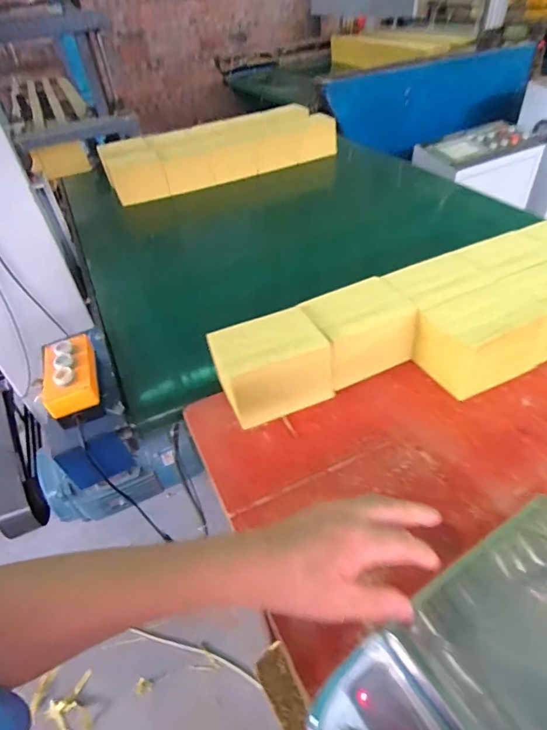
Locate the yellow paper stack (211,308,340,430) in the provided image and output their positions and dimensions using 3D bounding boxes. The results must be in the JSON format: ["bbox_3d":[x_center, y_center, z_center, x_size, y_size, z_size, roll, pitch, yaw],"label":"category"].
[{"bbox_3d":[-0.004,0.001,0.700,0.172,0.117,0.116,-20,43,-14],"label":"yellow paper stack"}]

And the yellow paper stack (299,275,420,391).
[{"bbox_3d":[0.144,-0.056,0.741,0.167,0.110,0.111,-19,43,-12],"label":"yellow paper stack"}]

